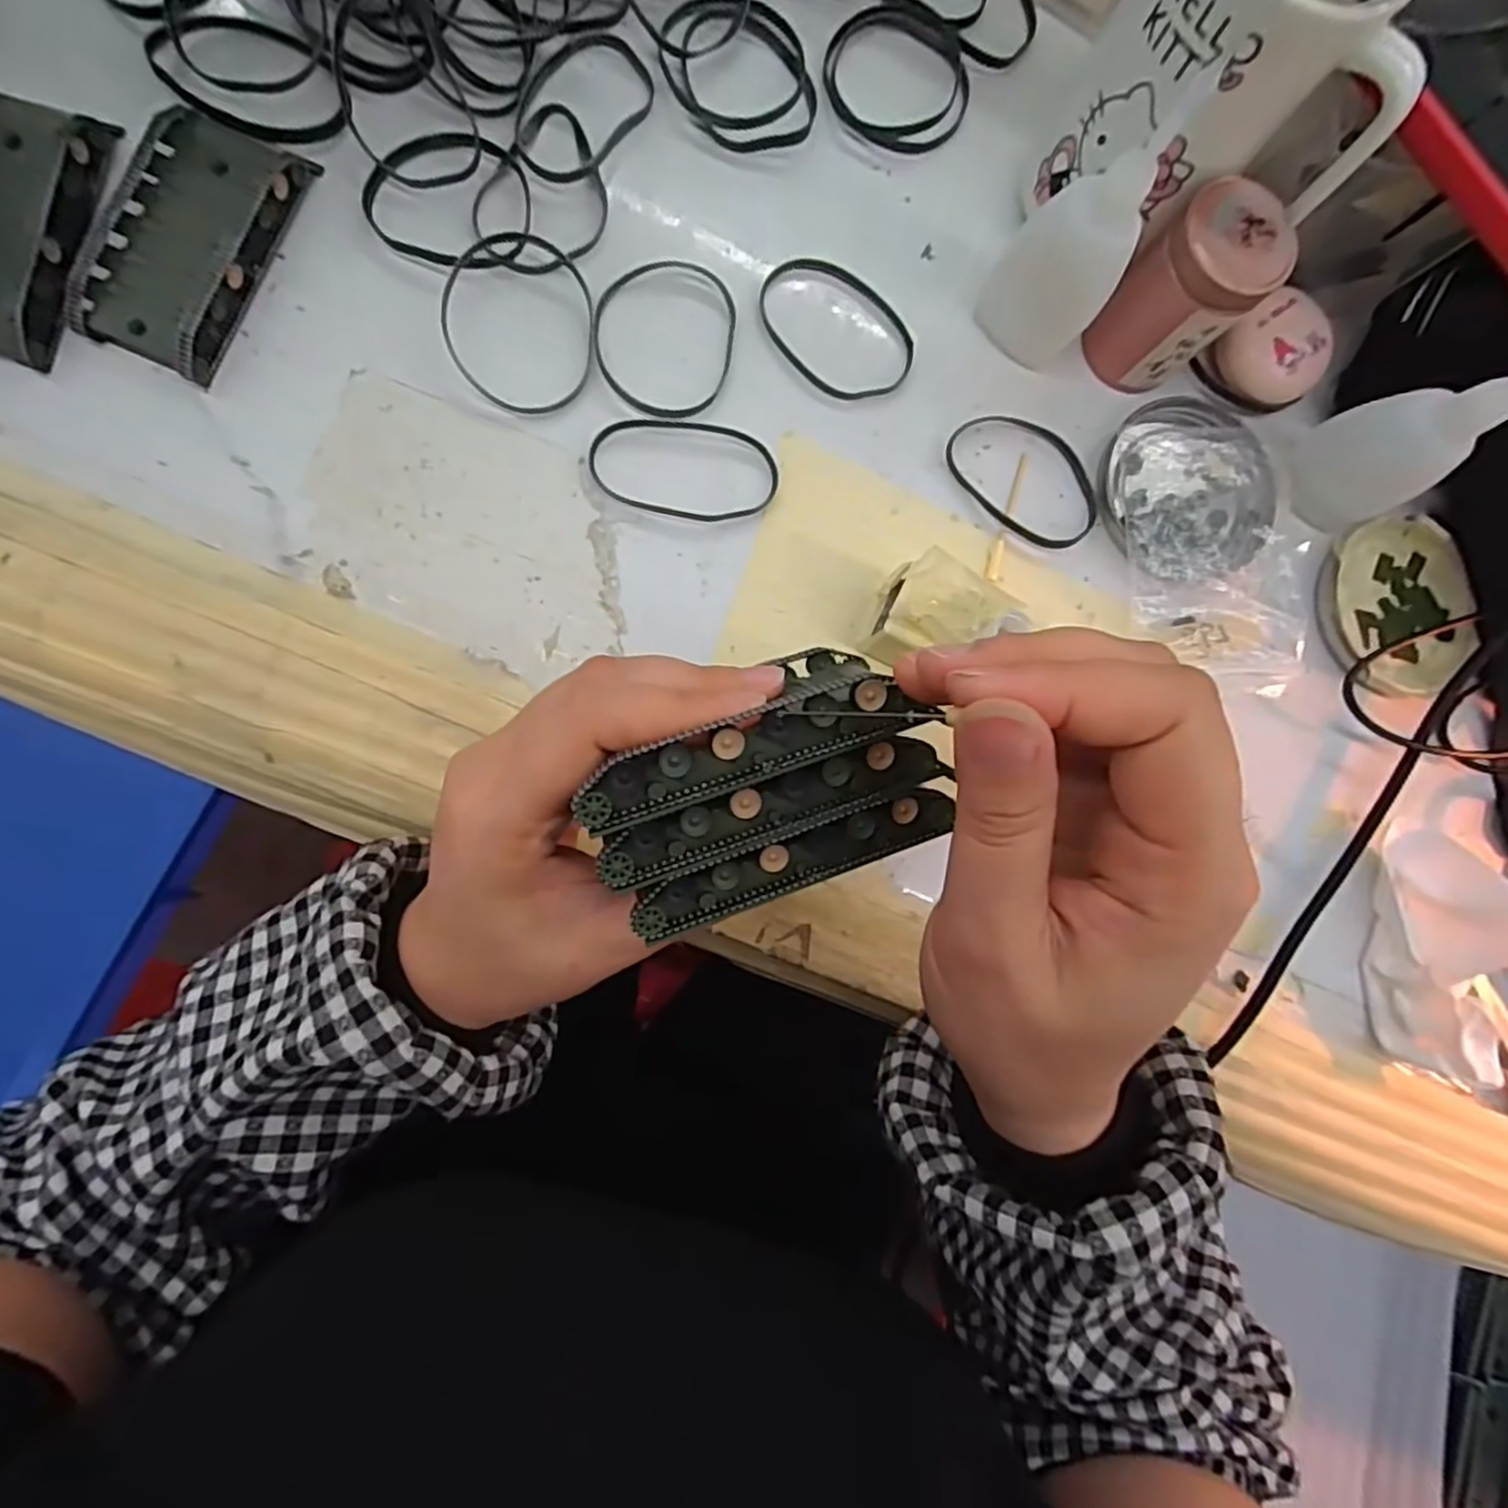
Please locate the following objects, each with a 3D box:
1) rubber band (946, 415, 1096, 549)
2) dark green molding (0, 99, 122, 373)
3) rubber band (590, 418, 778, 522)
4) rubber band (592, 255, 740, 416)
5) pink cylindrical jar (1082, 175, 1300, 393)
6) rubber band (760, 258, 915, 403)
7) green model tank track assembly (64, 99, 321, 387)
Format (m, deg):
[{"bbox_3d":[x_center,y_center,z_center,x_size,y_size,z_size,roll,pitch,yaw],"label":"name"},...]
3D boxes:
[{"bbox_3d":[0.117,-0.118,0.310,0.049,0.006,0.070,-43,93,-9],"label":"rubber band"},{"bbox_3d":[-0.259,-0.184,0.255,0.052,0.017,0.090,11,85,-7],"label":"dark green molding"},{"bbox_3d":[-0.027,-0.114,0.289,0.073,0.004,0.039,7,85,-8],"label":"rubber band"},{"bbox_3d":[-0.035,-0.166,0.289,0.054,0.004,0.064,8,85,-7],"label":"rubber band"},{"bbox_3d":[0.170,-0.186,0.294,0.045,0.062,0.041,1,86,-8],"label":"pink cylindrical jar"},{"bbox_3d":[0.034,-0.176,0.303,0.069,0.004,0.049,42,82,-4],"label":"rubber band"},{"bbox_3d":[-0.202,-0.185,0.263,0.045,0.018,0.092,24,83,-6],"label":"green model tank track assembly"}]

